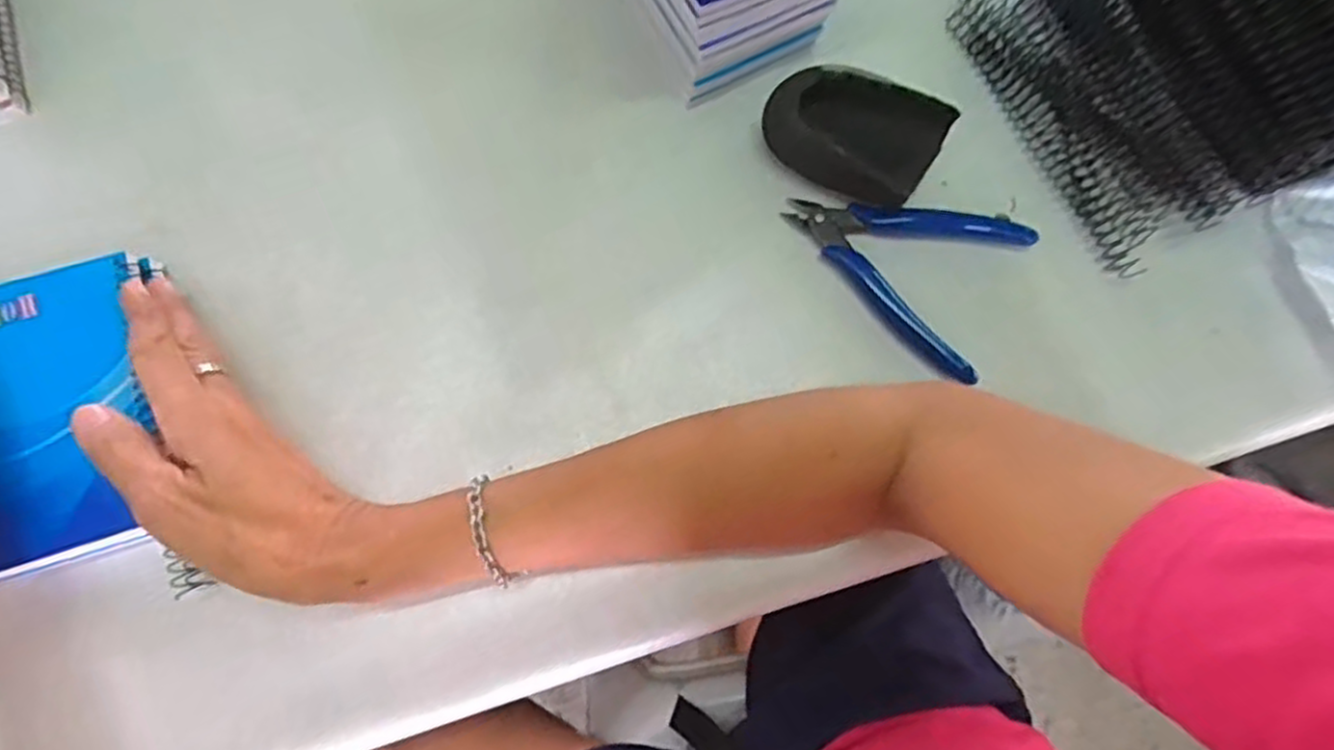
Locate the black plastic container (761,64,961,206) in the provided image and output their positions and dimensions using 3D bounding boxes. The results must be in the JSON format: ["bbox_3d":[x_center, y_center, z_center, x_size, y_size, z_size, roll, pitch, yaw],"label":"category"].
[{"bbox_3d":[0.097,-0.127,0.387,0.088,0.029,0.057,26,75,6],"label":"black plastic container"}]

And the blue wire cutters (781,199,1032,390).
[{"bbox_3d":[0.115,-0.058,0.374,0.115,0.011,0.088,24,75,5],"label":"blue wire cutters"}]

